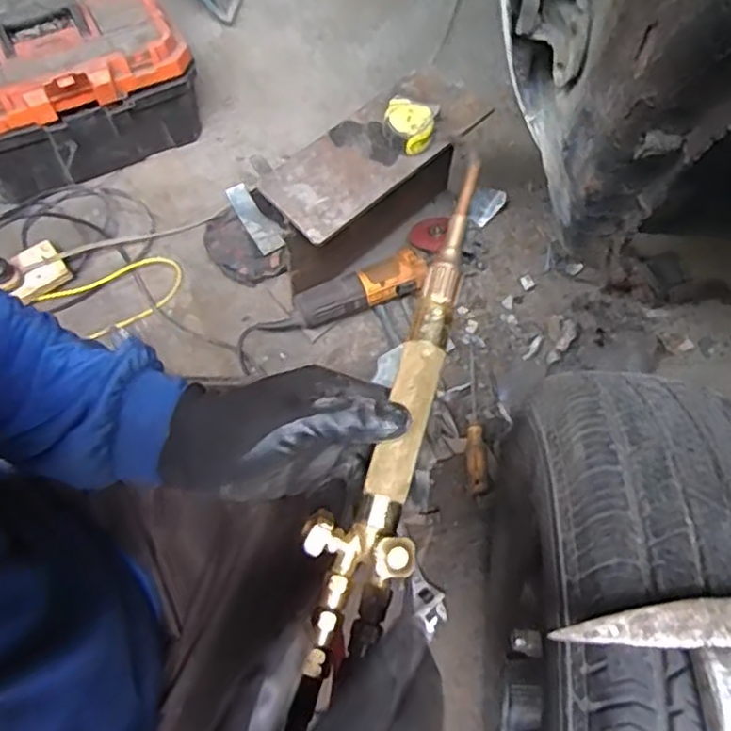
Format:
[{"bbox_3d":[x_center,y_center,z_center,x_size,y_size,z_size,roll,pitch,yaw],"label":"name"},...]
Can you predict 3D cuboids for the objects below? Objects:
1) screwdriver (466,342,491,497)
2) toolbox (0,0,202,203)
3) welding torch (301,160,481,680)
[{"bbox_3d":[0.157,0.074,0.962,0.031,0.032,0.224,1,65,0],"label":"screwdriver"},{"bbox_3d":[-0.483,-0.442,1.125,0.383,0.224,0.199,-25,67,-12],"label":"toolbox"},{"bbox_3d":[0.025,0.018,0.419,0.058,0.033,0.333,16,75,7],"label":"welding torch"}]

